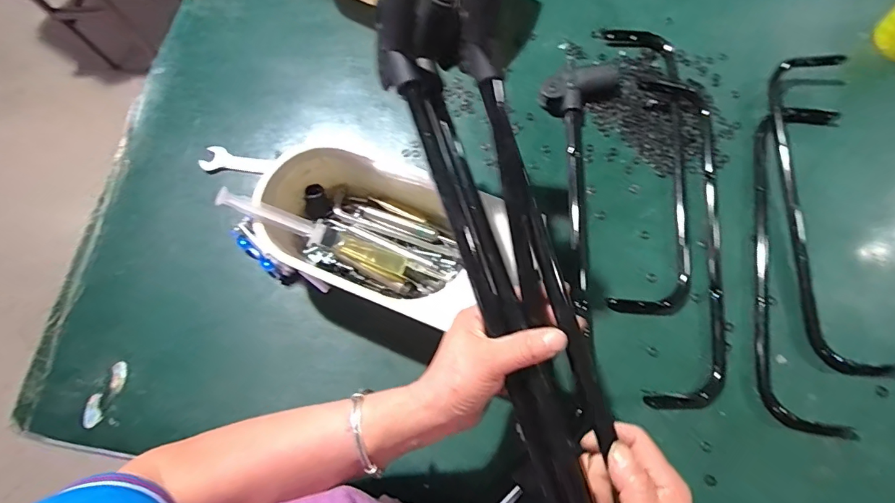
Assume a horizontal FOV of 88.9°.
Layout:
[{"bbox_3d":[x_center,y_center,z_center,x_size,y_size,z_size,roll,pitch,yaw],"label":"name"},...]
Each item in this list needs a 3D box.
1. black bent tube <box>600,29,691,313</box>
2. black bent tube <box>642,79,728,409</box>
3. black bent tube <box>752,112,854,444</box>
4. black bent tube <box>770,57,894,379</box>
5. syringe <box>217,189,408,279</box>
[{"bbox_3d":[0.236,-0.111,0.535,0.094,0.019,0.363,4,72,4],"label":"black bent tube"},{"bbox_3d":[0.266,-0.028,0.508,0.080,0.016,0.389,6,72,4],"label":"black bent tube"},{"bbox_3d":[0.378,0.004,0.489,0.090,0.017,0.357,8,73,7],"label":"black bent tube"},{"bbox_3d":[0.417,-0.052,0.497,0.092,0.032,0.360,0,72,3],"label":"black bent tube"},{"bbox_3d":[-0.135,-0.017,0.473,0.193,0.036,0.026,23,73,-17],"label":"syringe"}]

